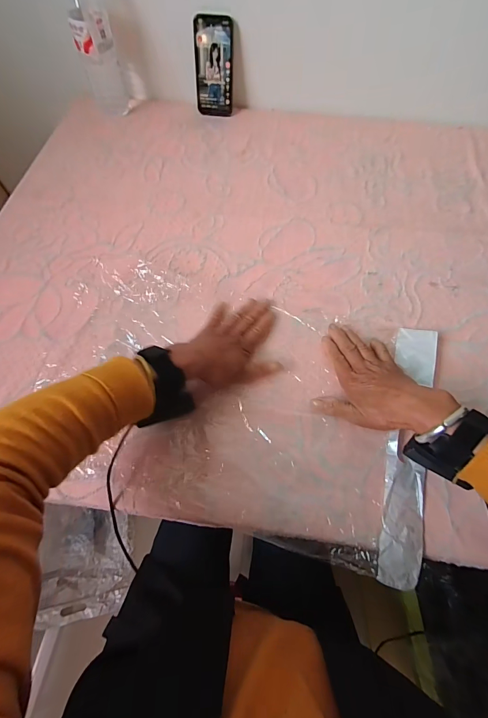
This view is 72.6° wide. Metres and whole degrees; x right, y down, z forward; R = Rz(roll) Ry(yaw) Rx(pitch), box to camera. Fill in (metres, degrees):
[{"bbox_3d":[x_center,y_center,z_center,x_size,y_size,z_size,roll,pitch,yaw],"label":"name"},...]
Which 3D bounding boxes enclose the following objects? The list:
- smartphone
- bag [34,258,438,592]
[{"bbox_3d":[-0.058,-0.568,0.649,0.072,0.148,0.009,5,45,3],"label":"smartphone"},{"bbox_3d":[-0.023,0.041,0.415,0.484,0.025,0.316,15,65,6],"label":"bag"}]

